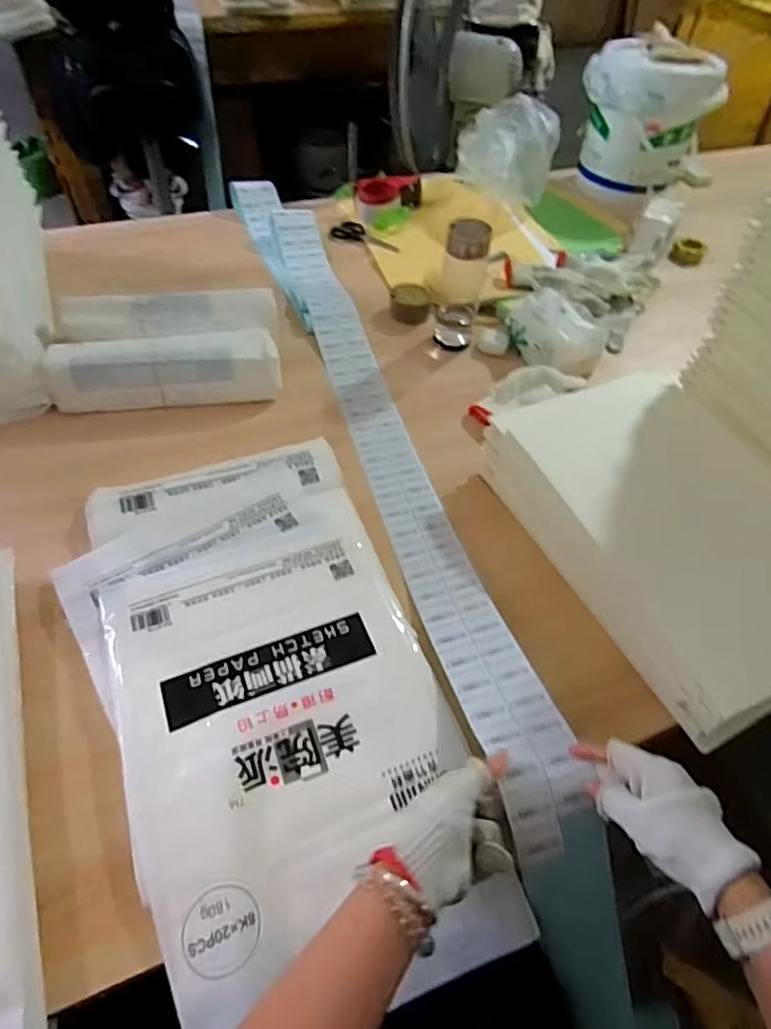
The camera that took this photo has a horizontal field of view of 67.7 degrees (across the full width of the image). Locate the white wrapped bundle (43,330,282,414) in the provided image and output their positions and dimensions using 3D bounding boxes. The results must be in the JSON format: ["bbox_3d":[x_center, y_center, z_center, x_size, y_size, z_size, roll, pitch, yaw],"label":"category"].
[{"bbox_3d":[-0.302,-0.202,0.796,0.302,0.074,0.073,-5,53,-8],"label":"white wrapped bundle"}]

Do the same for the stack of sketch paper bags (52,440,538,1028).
[{"bbox_3d":[-0.115,0.159,0.575,0.314,0.038,0.568,-19,56,-17],"label":"stack of sketch paper bags"}]

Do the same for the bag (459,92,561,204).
[{"bbox_3d":[0.236,-0.746,1.170,0.118,0.165,0.217,-16,55,-16],"label":"bag"}]

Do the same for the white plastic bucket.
[{"bbox_3d":[0.553,-0.852,1.248,0.276,0.232,0.217,17,53,9],"label":"white plastic bucket"}]

